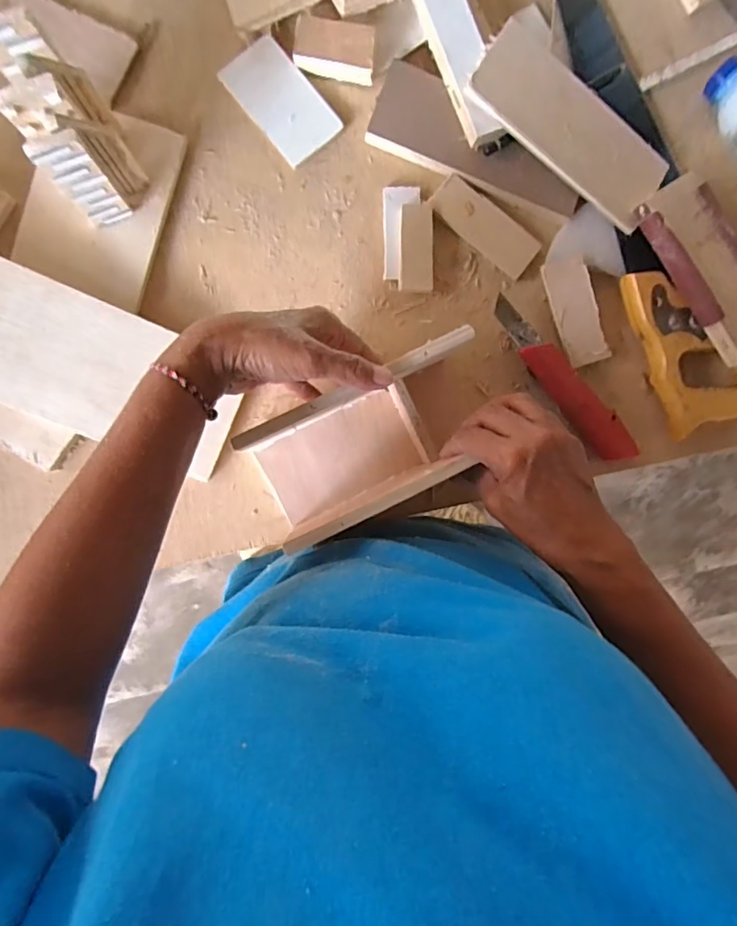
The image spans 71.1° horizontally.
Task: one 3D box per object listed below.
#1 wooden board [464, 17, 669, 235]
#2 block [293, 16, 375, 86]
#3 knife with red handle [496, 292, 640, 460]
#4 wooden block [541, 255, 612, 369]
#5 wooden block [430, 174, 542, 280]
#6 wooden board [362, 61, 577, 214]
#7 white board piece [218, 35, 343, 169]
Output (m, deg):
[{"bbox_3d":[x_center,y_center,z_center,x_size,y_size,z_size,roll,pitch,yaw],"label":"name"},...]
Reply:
[{"bbox_3d":[0.158,-0.260,0.400,0.168,0.009,0.066,32,91,-15],"label":"wooden board"},{"bbox_3d":[-0.026,-0.318,0.397,0.060,0.018,0.037,6,91,-5],"label":"block"},{"bbox_3d":[0.158,-0.064,0.421,0.029,0.022,0.167,-43,95,-3],"label":"knife with red handle"},{"bbox_3d":[0.170,-0.123,0.423,0.031,0.016,0.085,-20,93,-4],"label":"wooden block"},{"bbox_3d":[0.096,-0.194,0.419,0.093,0.006,0.032,38,88,-5],"label":"wooden block"},{"bbox_3d":[0.090,-0.254,0.407,0.172,0.009,0.059,20,106,-2],"label":"wooden board"},{"bbox_3d":[-0.069,-0.284,0.406,0.051,0.008,0.091,-41,95,-3],"label":"white board piece"}]

